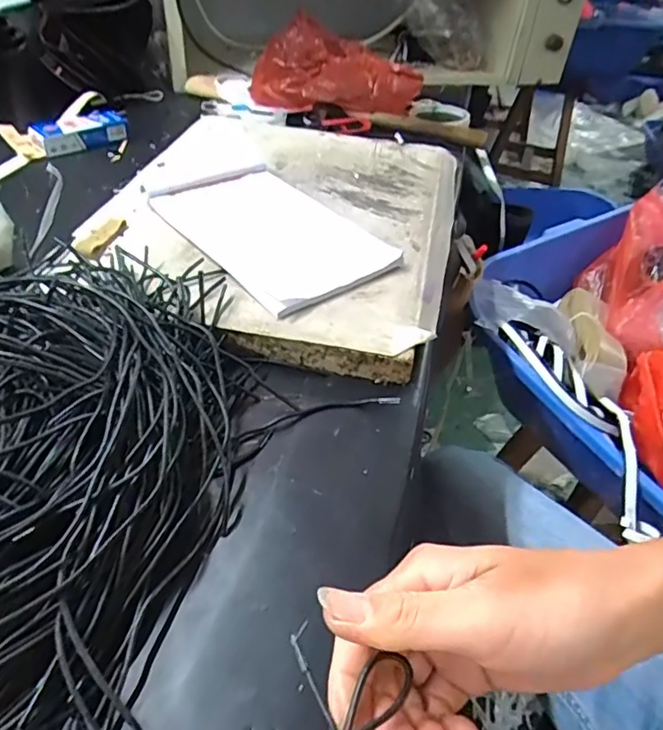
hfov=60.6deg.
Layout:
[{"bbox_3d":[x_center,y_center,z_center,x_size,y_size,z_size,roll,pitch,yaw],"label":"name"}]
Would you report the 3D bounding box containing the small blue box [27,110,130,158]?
[{"bbox_3d":[-0.295,-0.278,0.676,0.106,0.027,0.042,-29,52,-32],"label":"small blue box"}]

